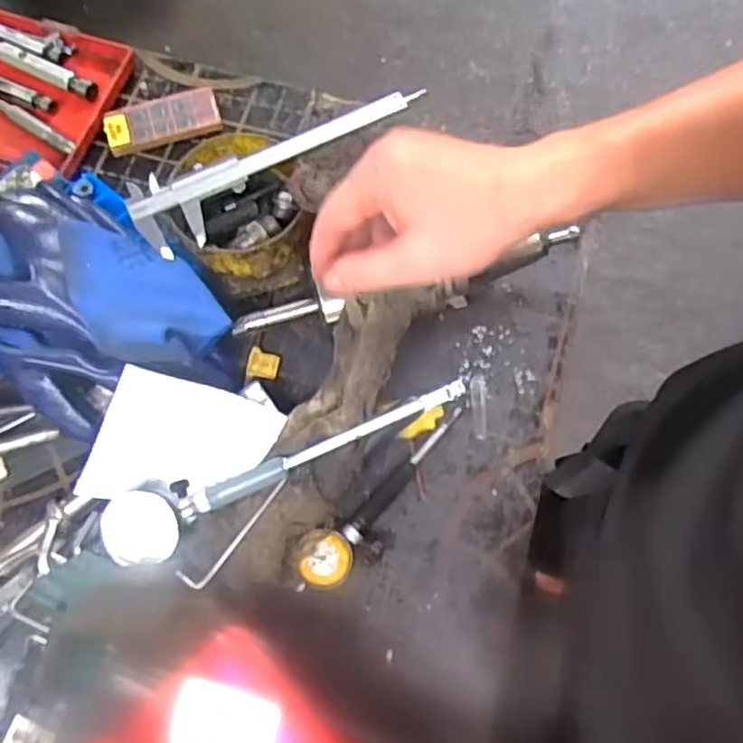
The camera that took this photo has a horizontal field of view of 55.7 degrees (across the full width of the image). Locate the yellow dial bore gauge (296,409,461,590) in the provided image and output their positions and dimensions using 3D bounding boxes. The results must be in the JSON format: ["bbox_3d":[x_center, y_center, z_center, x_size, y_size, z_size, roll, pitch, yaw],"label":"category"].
[{"bbox_3d":[0.007,0.090,0.516,0.036,0.018,0.166,40,74,12],"label":"yellow dial bore gauge"}]

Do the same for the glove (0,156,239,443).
[{"bbox_3d":[-0.234,-0.053,0.518,0.174,0.080,0.238,-43,77,-15],"label":"glove"}]

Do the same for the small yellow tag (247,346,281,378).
[{"bbox_3d":[-0.086,-0.007,0.553,0.026,0.004,0.026,8,70,1],"label":"small yellow tag"}]

